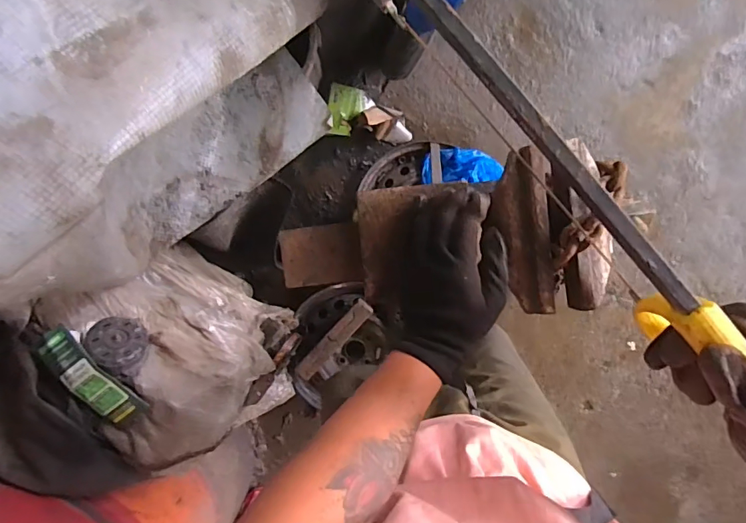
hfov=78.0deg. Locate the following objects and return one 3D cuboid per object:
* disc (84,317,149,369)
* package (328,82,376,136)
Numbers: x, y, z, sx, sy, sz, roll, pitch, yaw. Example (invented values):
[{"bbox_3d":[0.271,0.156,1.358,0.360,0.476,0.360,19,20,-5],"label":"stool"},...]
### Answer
[{"bbox_3d":[-0.462,0.144,0.833,0.098,0.025,0.088,22,57,-19],"label":"disc"},{"bbox_3d":[-0.064,-0.422,1.308,0.120,0.081,0.136,9,98,1],"label":"package"}]

